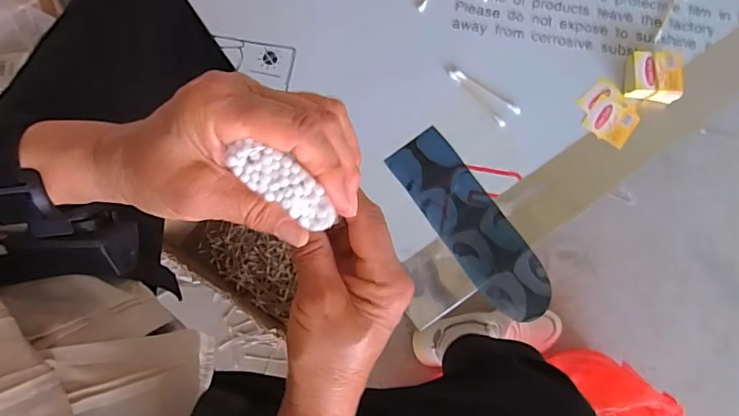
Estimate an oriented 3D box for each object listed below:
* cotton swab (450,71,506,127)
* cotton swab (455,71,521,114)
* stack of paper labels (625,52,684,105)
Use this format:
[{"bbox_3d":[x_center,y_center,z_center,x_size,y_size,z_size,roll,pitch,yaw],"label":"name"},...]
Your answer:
[{"bbox_3d":[0.103,-0.105,0.460,0.006,0.004,0.073,-43,82,-8],"label":"cotton swab"},{"bbox_3d":[0.114,-0.112,0.462,0.072,0.004,0.007,35,80,6],"label":"cotton swab"},{"bbox_3d":[0.270,-0.127,0.455,0.048,0.023,0.047,8,79,1],"label":"stack of paper labels"}]

